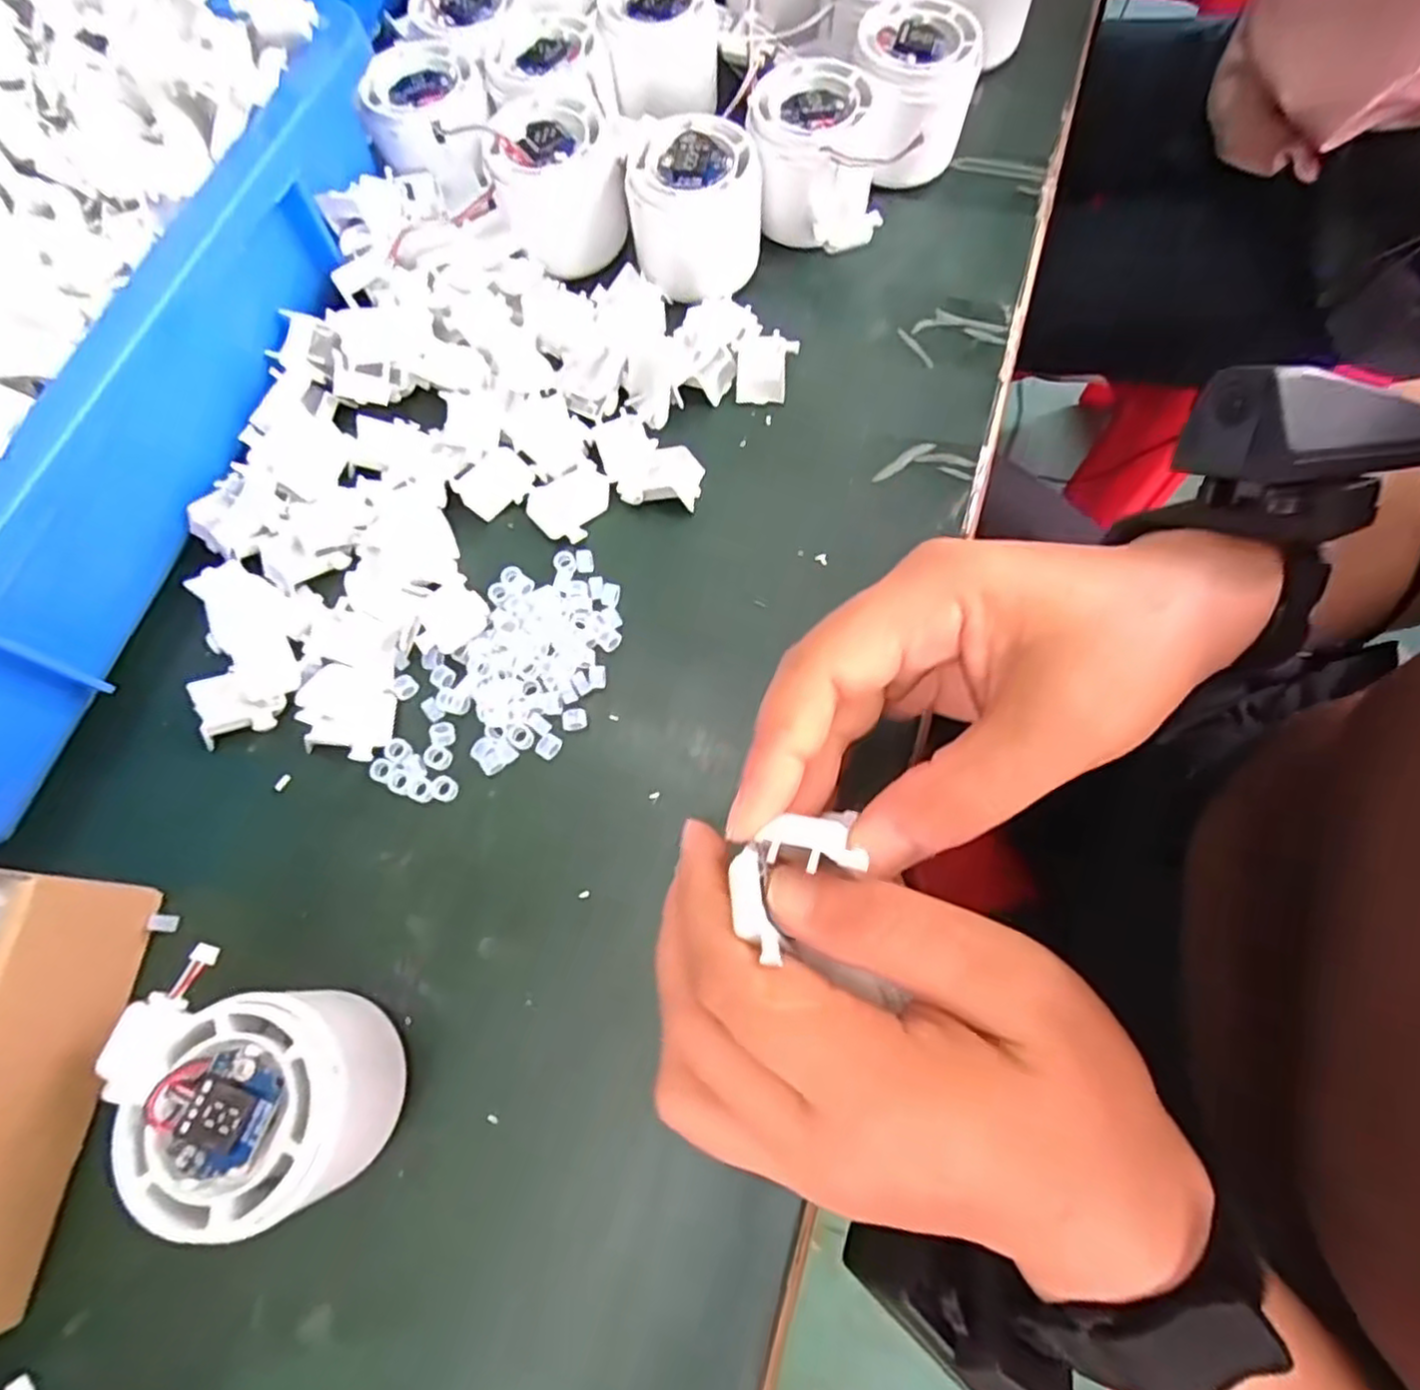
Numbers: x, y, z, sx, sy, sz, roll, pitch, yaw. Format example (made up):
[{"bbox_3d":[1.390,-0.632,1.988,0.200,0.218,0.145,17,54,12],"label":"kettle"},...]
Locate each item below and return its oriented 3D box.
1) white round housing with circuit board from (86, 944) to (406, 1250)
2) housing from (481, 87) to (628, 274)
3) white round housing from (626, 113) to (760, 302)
[{"bbox_3d":[-0.125,0.118,0.212,0.065,0.051,0.054,31,75,9],"label":"white round housing with circuit board"},{"bbox_3d":[-0.070,-0.238,0.337,0.059,0.046,0.059,-6,72,-2],"label":"housing"},{"bbox_3d":[-0.007,-0.217,0.323,0.057,0.041,0.057,-2,72,-1],"label":"white round housing"}]

